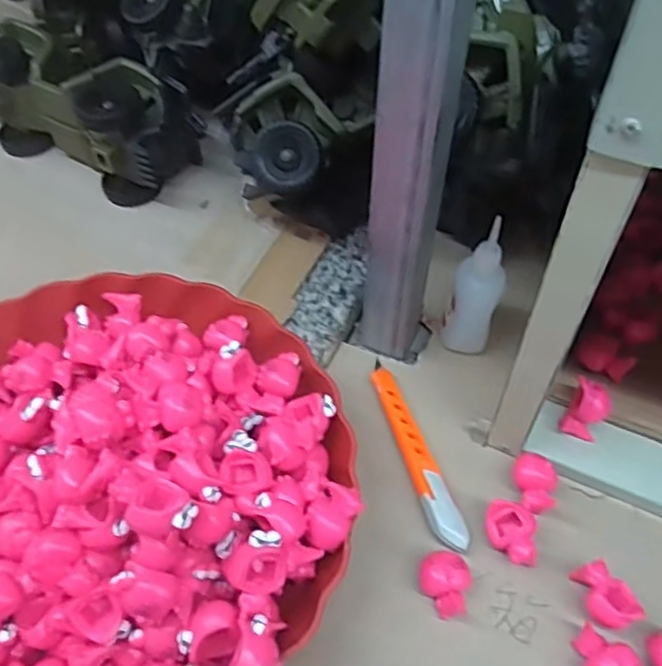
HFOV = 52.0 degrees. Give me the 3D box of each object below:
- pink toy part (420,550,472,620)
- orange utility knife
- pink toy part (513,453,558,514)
[{"bbox_3d":[0.058,0.129,0.349,0.026,0.016,0.029,15,56,11],"label":"pink toy part"},{"bbox_3d":[0.049,0.069,0.399,0.019,0.014,0.124,-16,55,-11],"label":"orange utility knife"},{"bbox_3d":[0.115,0.085,0.382,0.025,0.013,0.032,17,56,12],"label":"pink toy part"}]

